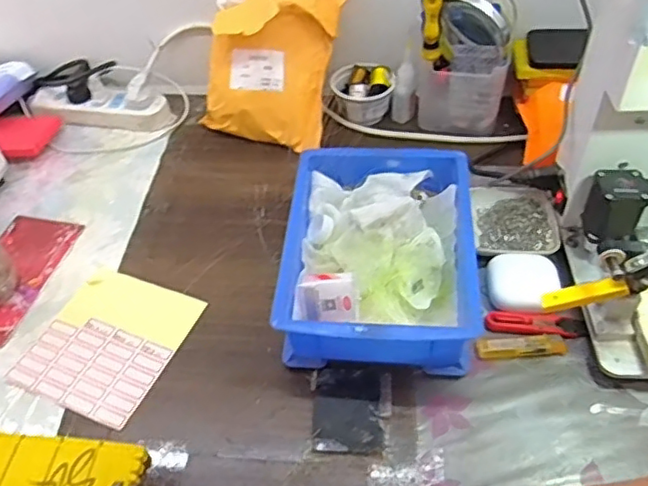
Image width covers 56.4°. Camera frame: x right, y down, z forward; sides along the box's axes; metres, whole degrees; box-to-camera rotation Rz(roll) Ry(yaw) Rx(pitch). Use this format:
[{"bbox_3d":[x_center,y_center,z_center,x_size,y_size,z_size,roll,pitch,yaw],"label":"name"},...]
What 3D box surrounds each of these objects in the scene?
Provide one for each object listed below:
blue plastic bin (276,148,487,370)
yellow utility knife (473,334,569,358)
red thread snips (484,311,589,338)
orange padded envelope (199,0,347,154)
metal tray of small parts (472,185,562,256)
[{"bbox_3d":[0.056,0.010,0.603,0.183,0.072,0.241,1,48,5],"label":"blue plastic bin"},{"bbox_3d":[0.181,0.094,0.556,0.079,0.009,0.020,-2,48,3],"label":"yellow utility knife"},{"bbox_3d":[0.199,0.075,0.572,0.089,0.008,0.024,3,48,8],"label":"red thread snips"},{"bbox_3d":[-0.062,-0.232,0.739,0.149,0.217,0.061,13,16,-1],"label":"orange padded envelope"},{"bbox_3d":[0.204,-0.024,0.647,0.079,0.031,0.097,1,48,5],"label":"metal tray of small parts"}]

